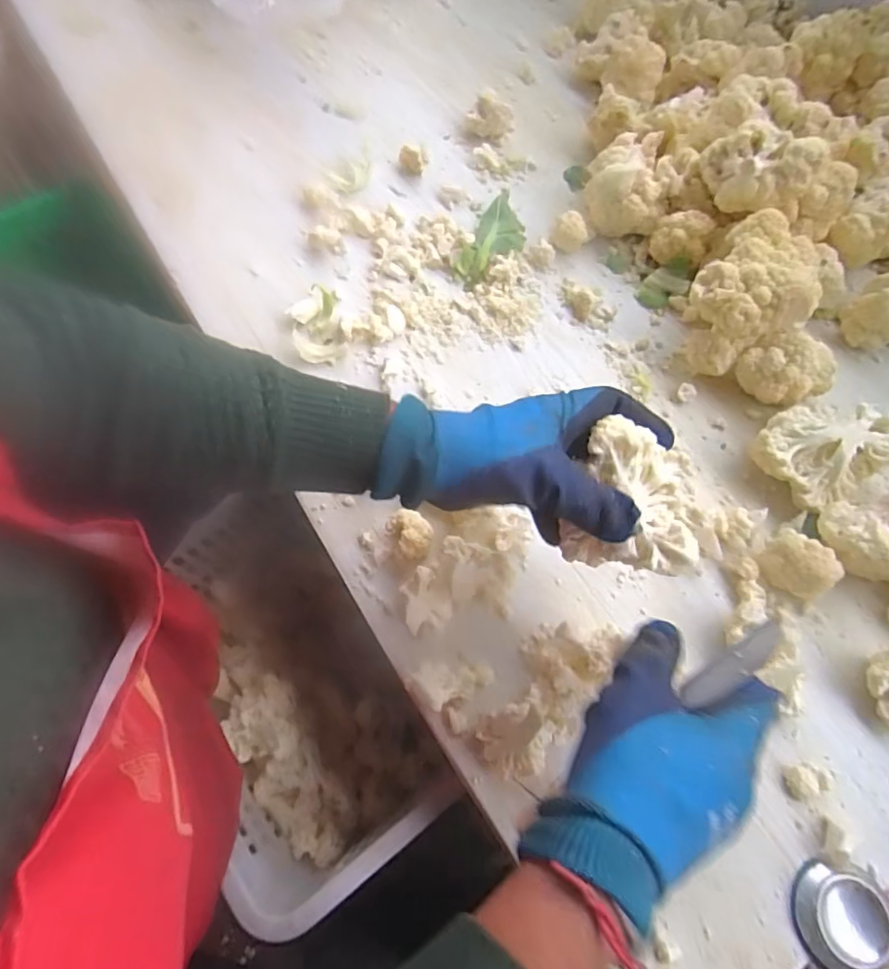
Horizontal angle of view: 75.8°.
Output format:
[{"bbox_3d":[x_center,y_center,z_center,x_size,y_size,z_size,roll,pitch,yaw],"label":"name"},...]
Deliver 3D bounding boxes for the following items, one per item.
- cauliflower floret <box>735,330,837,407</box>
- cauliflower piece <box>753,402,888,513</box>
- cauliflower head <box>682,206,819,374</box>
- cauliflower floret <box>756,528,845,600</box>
[{"bbox_3d":[0.321,-0.107,0.537,0.061,0.067,0.076,-41,71,-17],"label":"cauliflower floret"},{"bbox_3d":[0.333,-0.030,0.510,0.111,0.054,0.086,-29,69,-14],"label":"cauliflower piece"},{"bbox_3d":[0.288,-0.172,0.552,0.106,0.098,0.128,38,70,17],"label":"cauliflower head"},{"bbox_3d":[0.285,0.065,0.463,0.053,0.043,0.041,39,71,17],"label":"cauliflower floret"}]

